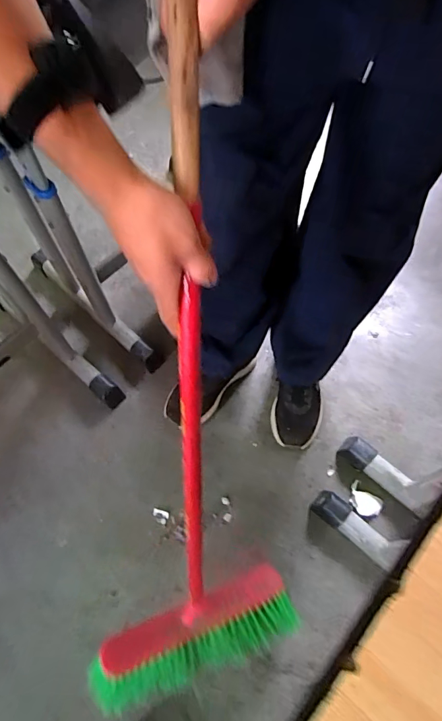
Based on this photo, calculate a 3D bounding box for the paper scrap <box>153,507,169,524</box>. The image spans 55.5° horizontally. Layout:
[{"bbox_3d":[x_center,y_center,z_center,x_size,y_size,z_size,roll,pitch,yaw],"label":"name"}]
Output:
[{"bbox_3d":[-0.127,0.322,0.872,0.036,0.010,0.025,21,66,13],"label":"paper scrap"}]

